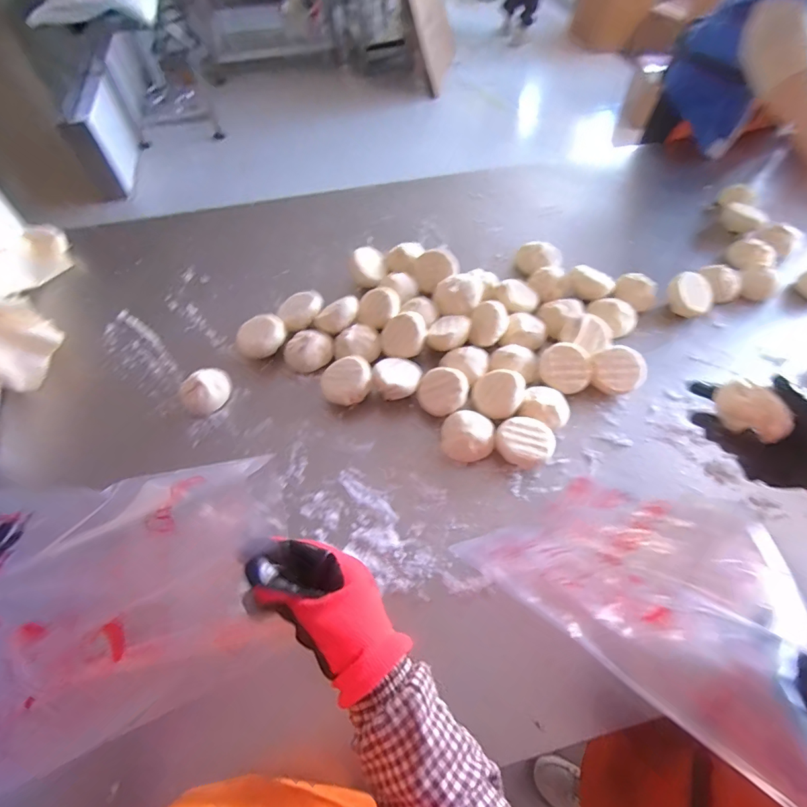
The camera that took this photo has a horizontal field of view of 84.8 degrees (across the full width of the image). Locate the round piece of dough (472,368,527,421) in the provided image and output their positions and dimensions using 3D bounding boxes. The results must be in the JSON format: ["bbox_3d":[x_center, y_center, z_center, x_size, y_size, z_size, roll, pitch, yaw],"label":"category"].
[{"bbox_3d":[0.151,-0.013,0.684,0.071,0.046,0.076,-11,67,29],"label":"round piece of dough"}]

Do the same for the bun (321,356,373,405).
[{"bbox_3d":[-0.090,-0.031,0.699,0.081,0.051,0.081,-19,58,-11],"label":"bun"}]

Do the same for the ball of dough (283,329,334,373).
[{"bbox_3d":[-0.158,-0.089,0.737,0.081,0.047,0.065,-17,57,-10],"label":"ball of dough"}]

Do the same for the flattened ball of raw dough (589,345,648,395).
[{"bbox_3d":[0.338,-0.049,0.701,0.083,0.048,0.072,24,60,17],"label":"flattened ball of raw dough"}]

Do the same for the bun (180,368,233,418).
[{"bbox_3d":[-0.312,-0.022,0.696,0.077,0.043,0.073,-31,61,-18],"label":"bun"}]

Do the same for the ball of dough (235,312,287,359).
[{"bbox_3d":[-0.238,-0.106,0.748,0.082,0.052,0.062,-22,58,-13],"label":"ball of dough"}]

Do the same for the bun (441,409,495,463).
[{"bbox_3d":[0.094,0.048,0.648,0.072,0.048,0.070,-1,56,1],"label":"bun"}]

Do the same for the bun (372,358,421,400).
[{"bbox_3d":[-0.010,-0.034,0.704,0.077,0.057,0.073,-1,56,1],"label":"bun"}]

